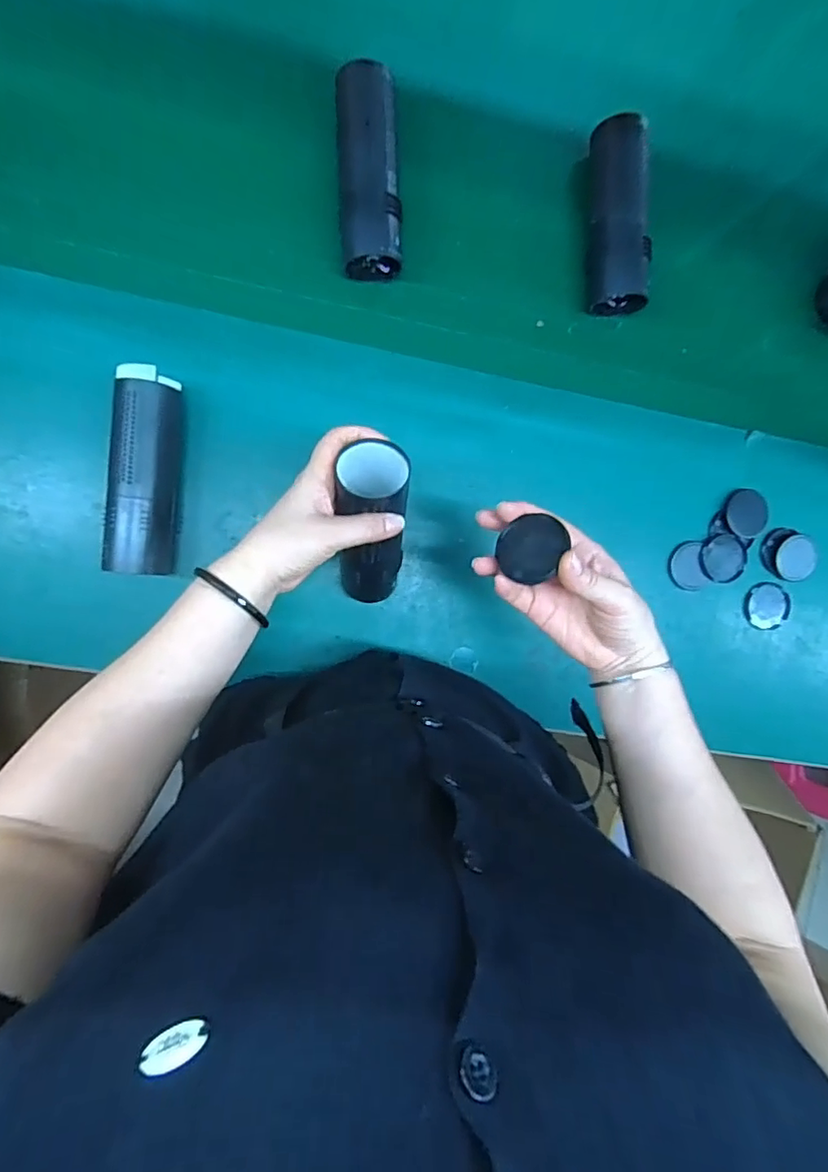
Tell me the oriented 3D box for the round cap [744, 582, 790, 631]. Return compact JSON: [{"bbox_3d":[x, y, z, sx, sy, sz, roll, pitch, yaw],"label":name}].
[{"bbox_3d":[0.381,0.022,0.616,0.053,0.007,0.050,0,93,-7],"label":"round cap"}]

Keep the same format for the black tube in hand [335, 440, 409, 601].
[{"bbox_3d":[-0.034,-0.044,0.470,0.054,0.158,0.044,3,58,-7],"label":"black tube in hand"}]

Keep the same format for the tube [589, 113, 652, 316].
[{"bbox_3d":[0.195,-0.354,0.545,0.045,0.053,0.168,-6,94,-7],"label":"tube"}]

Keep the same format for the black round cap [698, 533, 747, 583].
[{"bbox_3d":[0.325,-0.029,0.601,0.051,0.008,0.049,0,93,-7],"label":"black round cap"}]

